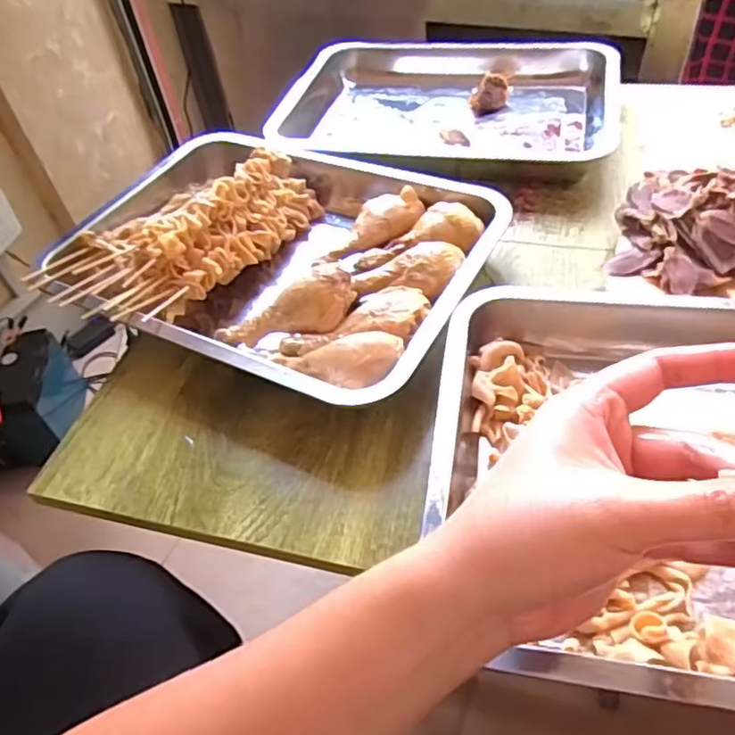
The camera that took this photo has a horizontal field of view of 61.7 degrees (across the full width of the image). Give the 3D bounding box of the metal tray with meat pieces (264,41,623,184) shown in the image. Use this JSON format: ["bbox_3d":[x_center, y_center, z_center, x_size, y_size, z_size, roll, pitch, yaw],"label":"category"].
[{"bbox_3d":[0.086,-0.303,0.695,0.354,0.041,0.267,3,49,9],"label":"metal tray with meat pieces"}]

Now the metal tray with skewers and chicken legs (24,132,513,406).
[{"bbox_3d":[-0.084,-0.117,0.540,0.340,0.065,0.286,18,53,21],"label":"metal tray with skewers and chicken legs"}]

